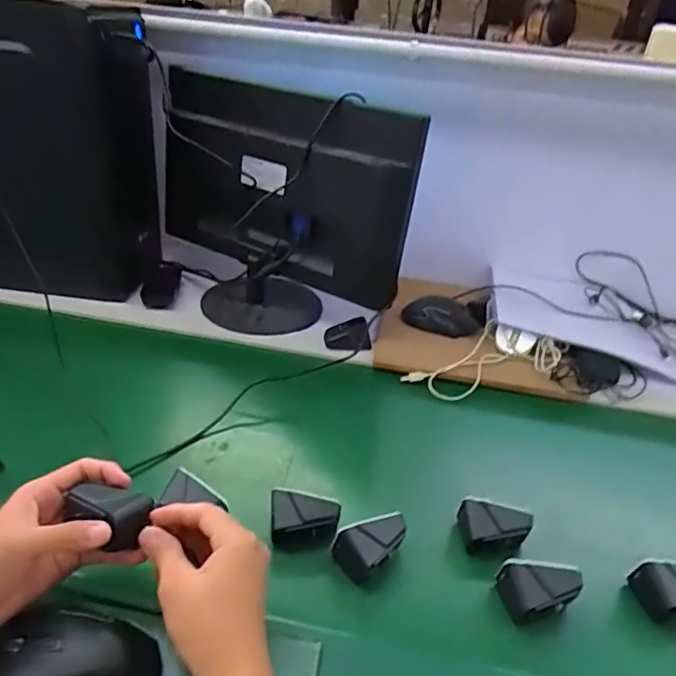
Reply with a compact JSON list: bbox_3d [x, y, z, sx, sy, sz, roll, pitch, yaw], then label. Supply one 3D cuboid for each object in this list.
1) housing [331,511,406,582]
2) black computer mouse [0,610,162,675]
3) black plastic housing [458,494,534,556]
[{"bbox_3d":[0.033,0.190,0.509,0.067,0.038,0.038,-9,35,-19],"label":"housing"},{"bbox_3d":[-0.197,0.238,0.395,0.122,0.042,0.068,0,33,-7],"label":"black computer mouse"},{"bbox_3d":[0.155,0.182,0.544,0.065,0.032,0.042,0,33,-6],"label":"black plastic housing"}]

